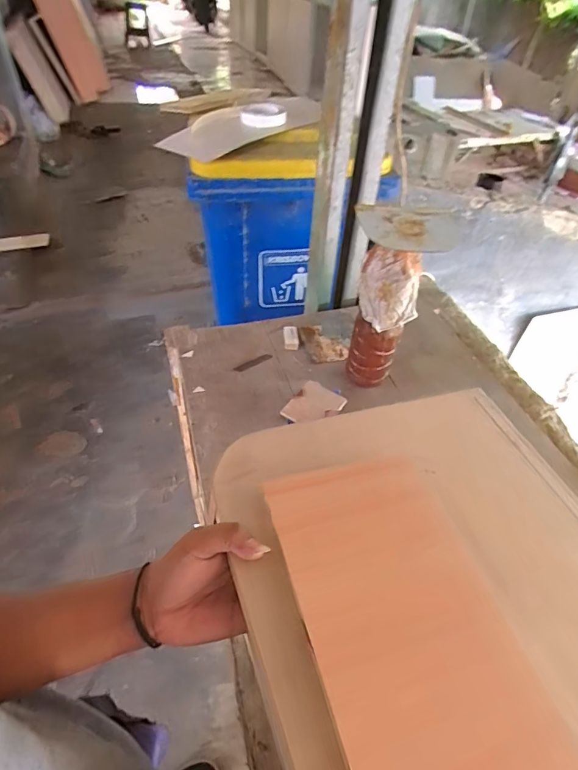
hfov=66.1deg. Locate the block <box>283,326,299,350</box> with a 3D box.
[{"bbox_3d":[0.004,-0.102,0.956,0.032,0.019,0.067,-1,44,-4],"label":"block"}]

